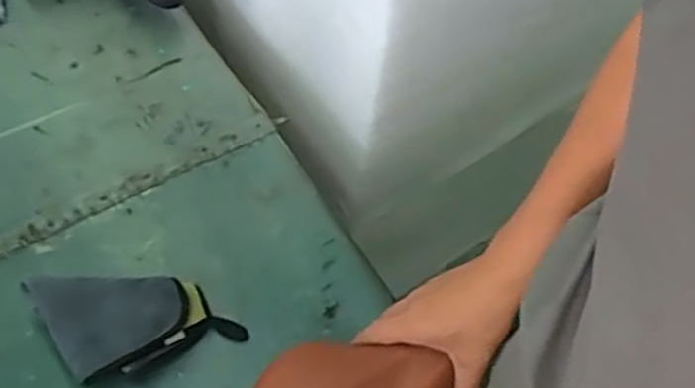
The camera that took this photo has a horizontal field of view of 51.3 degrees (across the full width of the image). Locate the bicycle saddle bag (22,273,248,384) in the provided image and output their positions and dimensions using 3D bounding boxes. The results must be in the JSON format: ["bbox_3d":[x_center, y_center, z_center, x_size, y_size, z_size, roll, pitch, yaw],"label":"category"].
[{"bbox_3d":[-0.213,0.123,0.740,0.192,0.054,0.112,-15,60,-13],"label":"bicycle saddle bag"}]

